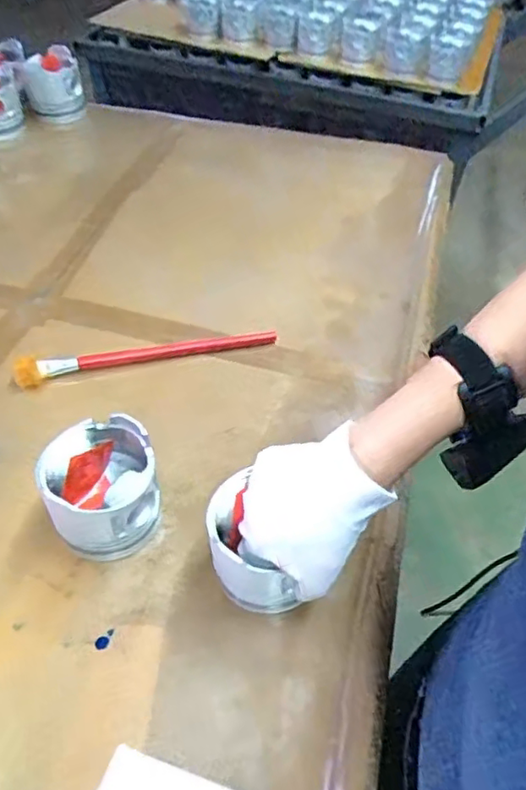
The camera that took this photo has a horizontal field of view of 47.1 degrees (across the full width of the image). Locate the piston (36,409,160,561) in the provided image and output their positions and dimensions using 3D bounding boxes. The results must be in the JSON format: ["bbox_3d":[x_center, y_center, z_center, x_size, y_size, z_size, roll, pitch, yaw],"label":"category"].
[{"bbox_3d":[-0.135,0.082,0.513,0.090,0.087,0.091,-11,50,-13],"label":"piston"}]

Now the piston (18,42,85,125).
[{"bbox_3d":[-0.357,-0.527,1.034,0.090,0.099,0.090,-8,49,-10],"label":"piston"}]

